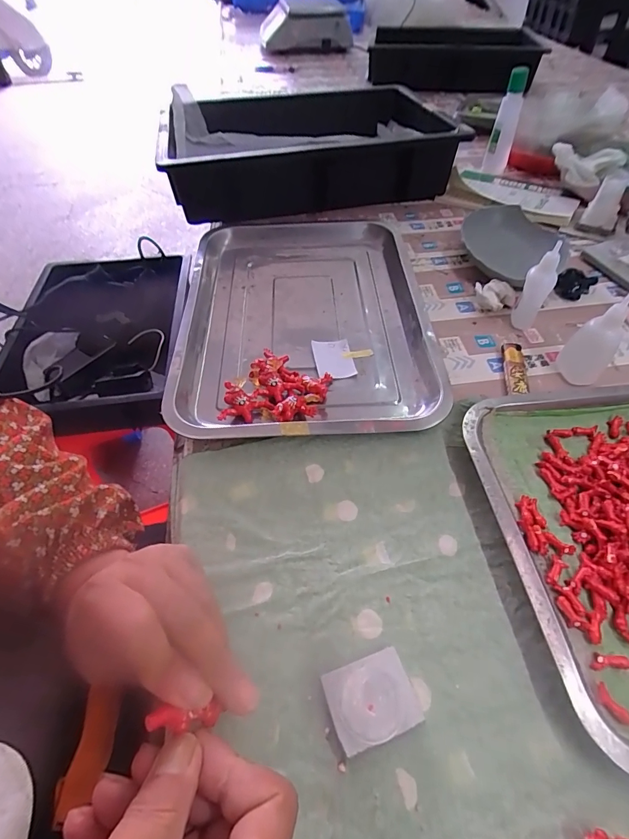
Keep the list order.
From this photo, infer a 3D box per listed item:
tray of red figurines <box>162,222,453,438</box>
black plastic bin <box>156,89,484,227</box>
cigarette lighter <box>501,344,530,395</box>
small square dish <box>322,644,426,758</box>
[{"bbox_3d":[-0.014,-0.119,0.455,0.269,0.029,0.342,-2,52,1],"label":"tray of red figurines"},{"bbox_3d":[-0.018,-0.448,0.668,0.412,0.095,0.306,-7,52,-3],"label":"black plastic bin"},{"bbox_3d":[0.200,-0.050,0.404,0.021,0.012,0.069,8,53,9],"label":"cigarette lighter"},{"bbox_3d":[0.034,0.166,0.240,0.048,0.013,0.040,-17,53,-11],"label":"small square dish"}]

